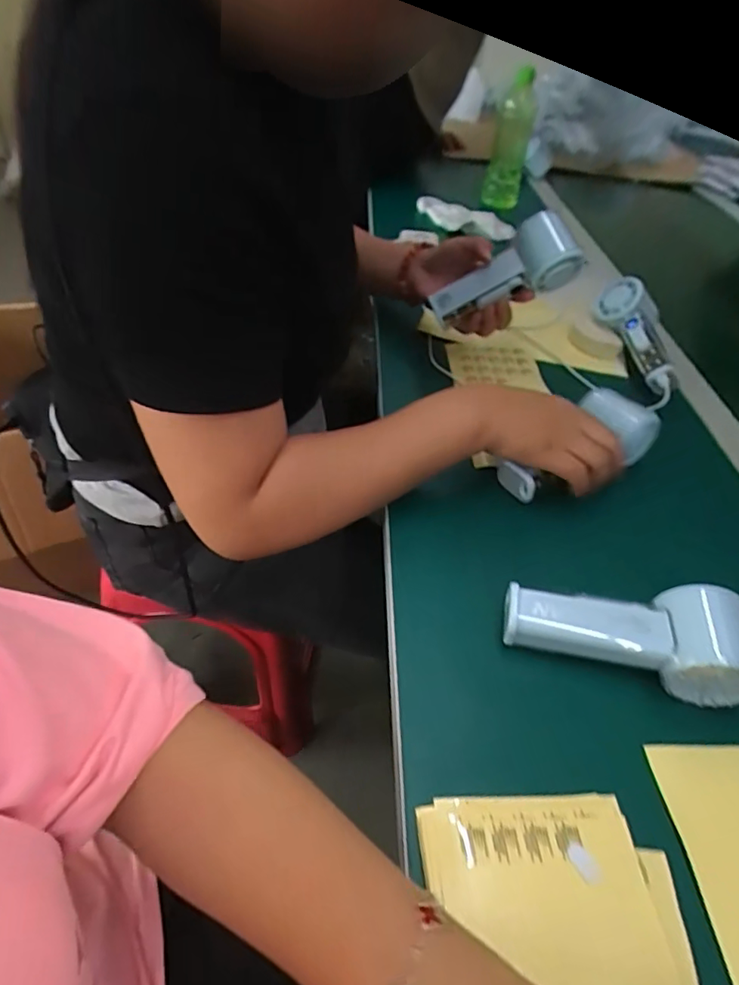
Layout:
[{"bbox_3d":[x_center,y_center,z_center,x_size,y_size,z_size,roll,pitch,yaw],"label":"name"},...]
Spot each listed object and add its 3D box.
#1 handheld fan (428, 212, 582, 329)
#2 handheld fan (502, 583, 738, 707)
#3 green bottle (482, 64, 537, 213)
[{"bbox_3d":[0.136,-0.217,0.544,0.142,0.063,0.045,-21,41,19],"label":"handheld fan"},{"bbox_3d":[0.169,0.088,0.353,0.155,0.057,0.057,16,45,8],"label":"handheld fan"},{"bbox_3d":[0.247,-0.606,0.939,0.061,0.204,0.074,16,45,8],"label":"green bottle"}]

